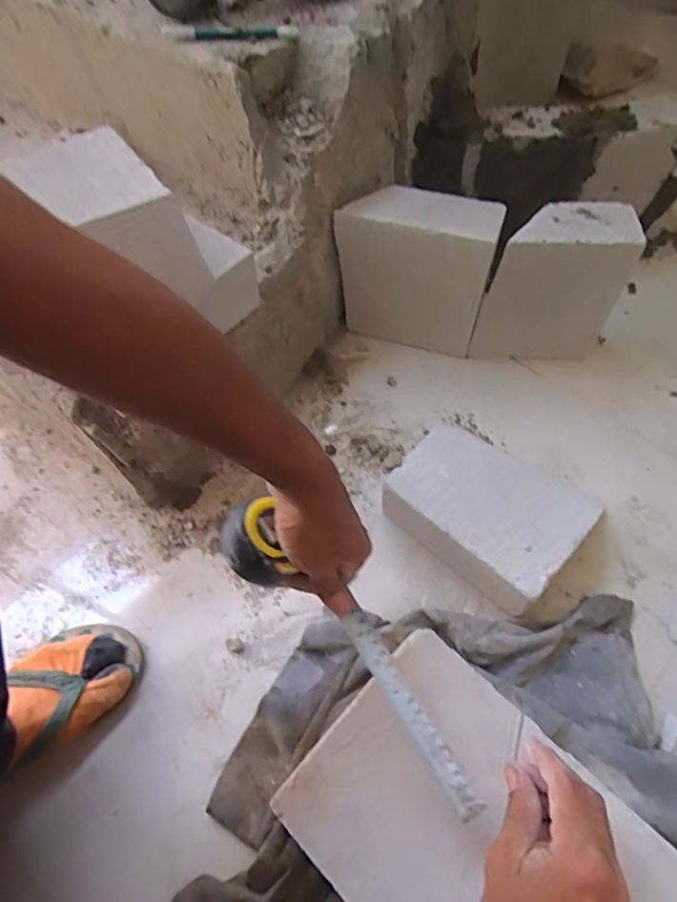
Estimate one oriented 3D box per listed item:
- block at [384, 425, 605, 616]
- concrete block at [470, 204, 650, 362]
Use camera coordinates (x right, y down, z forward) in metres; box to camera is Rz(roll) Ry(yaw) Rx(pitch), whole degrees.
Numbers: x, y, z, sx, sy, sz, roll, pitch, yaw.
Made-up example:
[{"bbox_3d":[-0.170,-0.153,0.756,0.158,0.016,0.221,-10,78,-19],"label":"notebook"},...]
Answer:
[{"bbox_3d":[0.160,0.071,0.599,0.195,0.077,0.123,38,68,23],"label":"block"},{"bbox_3d":[0.272,-0.212,0.695,0.166,0.199,0.079,4,59,5],"label":"concrete block"}]

